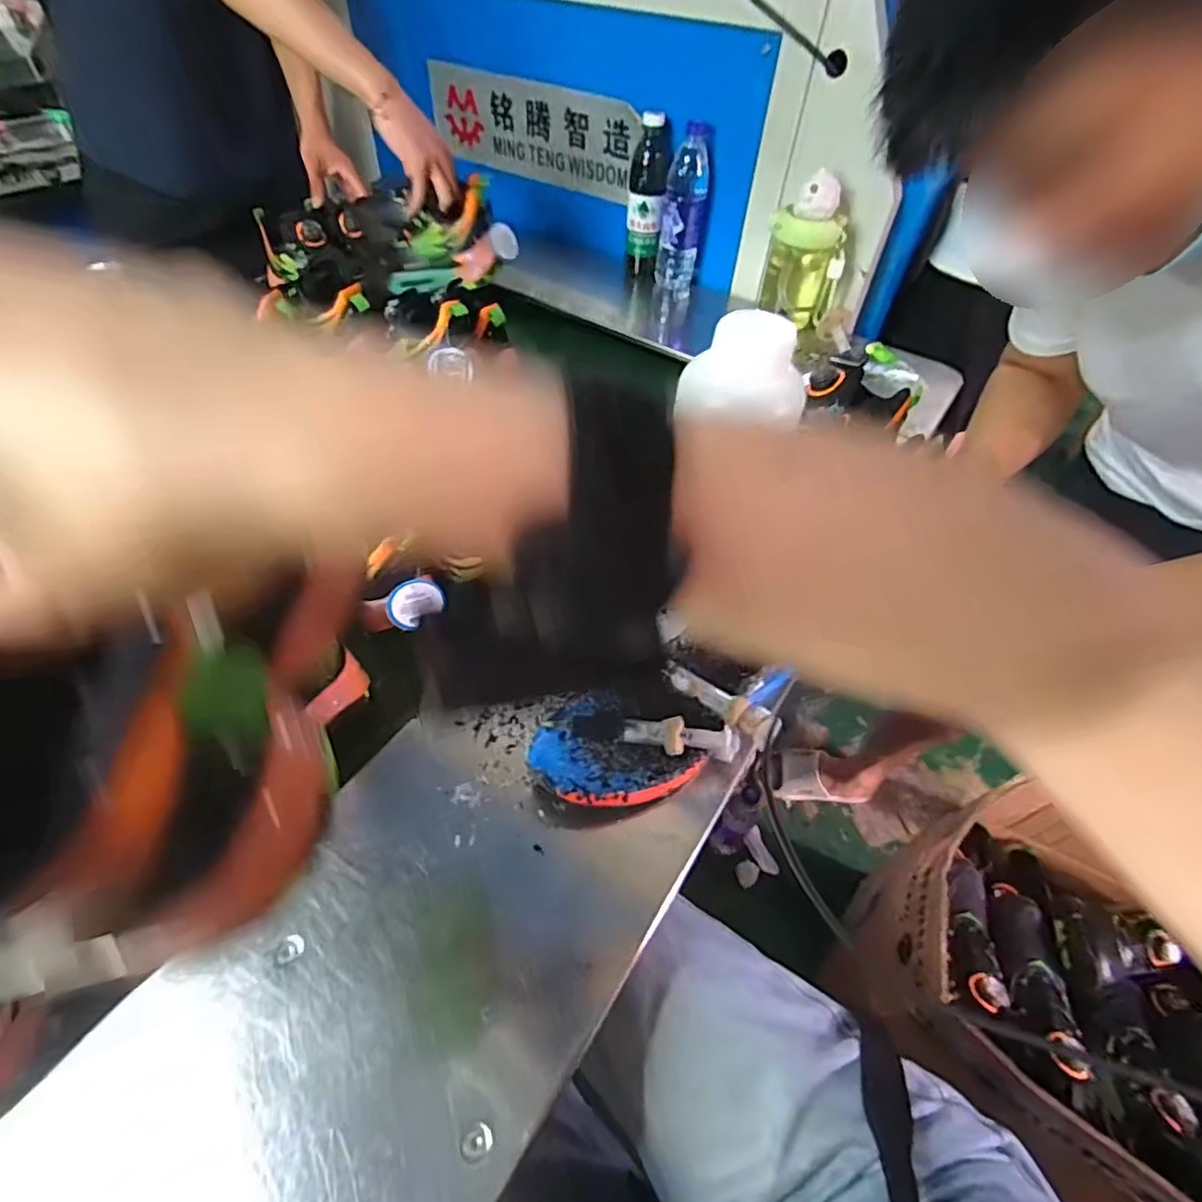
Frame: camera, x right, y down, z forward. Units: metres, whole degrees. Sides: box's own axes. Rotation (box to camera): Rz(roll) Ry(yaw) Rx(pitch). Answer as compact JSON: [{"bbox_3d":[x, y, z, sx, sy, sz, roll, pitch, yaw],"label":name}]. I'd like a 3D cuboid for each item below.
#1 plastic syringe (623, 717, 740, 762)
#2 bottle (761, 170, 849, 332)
[{"bbox_3d":[0.059,0.103,0.441,0.082,0.027,0.021,3,49,0],"label":"plastic syringe"},{"bbox_3d":[0.310,-0.520,0.906,0.117,0.201,0.089,25,52,18],"label":"bottle"}]

